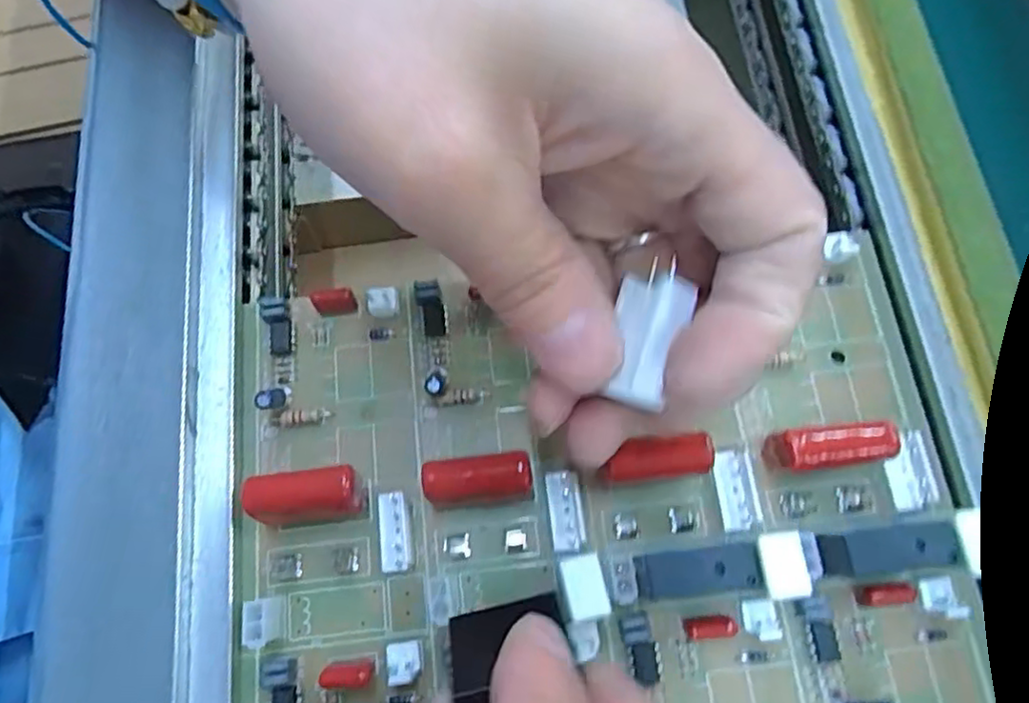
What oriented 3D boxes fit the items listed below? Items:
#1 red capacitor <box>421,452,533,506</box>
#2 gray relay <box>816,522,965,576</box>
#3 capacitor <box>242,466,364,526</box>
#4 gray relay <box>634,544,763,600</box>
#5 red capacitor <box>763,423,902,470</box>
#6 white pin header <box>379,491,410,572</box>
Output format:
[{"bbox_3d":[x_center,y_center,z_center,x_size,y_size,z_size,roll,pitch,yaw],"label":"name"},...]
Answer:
[{"bbox_3d":[-0.009,0.034,0.170,0.027,0.020,0.010,-6,72,0],"label":"red capacitor"},{"bbox_3d":[0.085,0.048,0.158,0.030,0.023,0.010,-5,72,1],"label":"gray relay"},{"bbox_3d":[-0.053,0.038,0.170,0.028,0.017,0.012,-8,72,0],"label":"capacitor"},{"bbox_3d":[0.041,0.053,0.157,0.027,0.023,0.010,-6,72,0],"label":"gray relay"},{"bbox_3d":[0.080,0.024,0.169,0.029,0.017,0.013,-3,72,-2],"label":"red capacitor"},{"bbox_3d":[-0.032,0.048,0.174,0.007,0.004,0.020,-7,72,0],"label":"white pin header"}]

